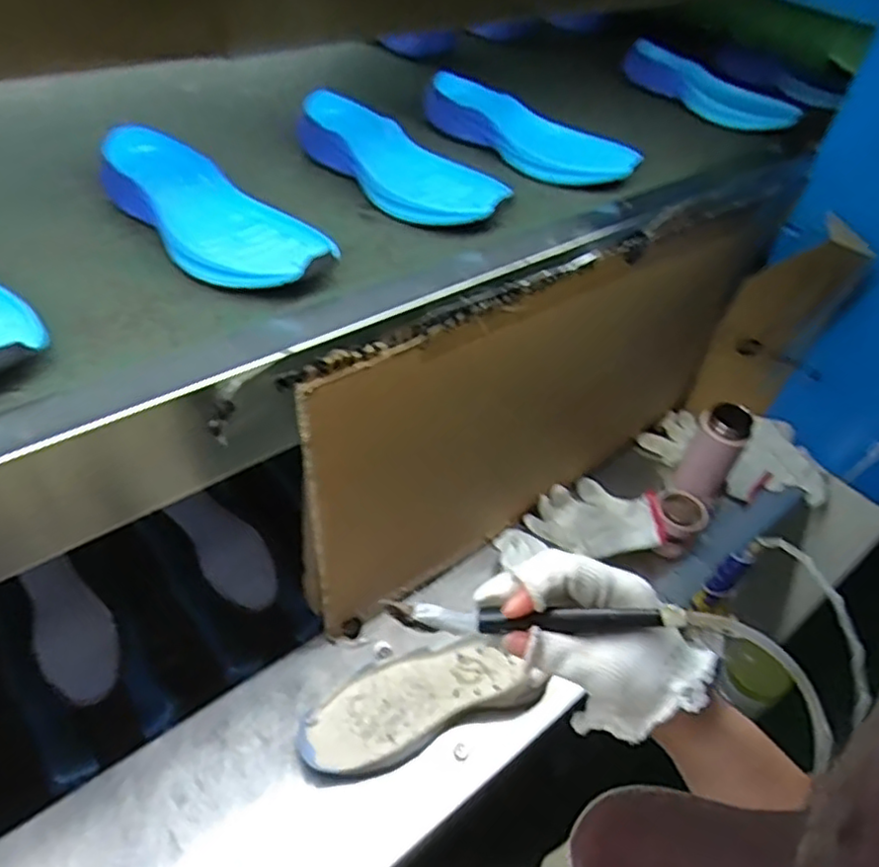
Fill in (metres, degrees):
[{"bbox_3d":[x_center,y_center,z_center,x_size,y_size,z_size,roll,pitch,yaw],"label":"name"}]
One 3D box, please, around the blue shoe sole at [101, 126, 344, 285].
[{"bbox_3d":[-0.189,-0.186,0.560,0.103,0.048,0.262,-31,55,-30],"label":"blue shoe sole"}]

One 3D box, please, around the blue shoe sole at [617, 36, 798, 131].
[{"bbox_3d":[0.357,-0.466,0.908,0.031,0.066,0.247,-31,55,-30],"label":"blue shoe sole"}]

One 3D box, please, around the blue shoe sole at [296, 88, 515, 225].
[{"bbox_3d":[-0.040,-0.266,0.659,0.254,0.049,0.102,36,53,28],"label":"blue shoe sole"}]

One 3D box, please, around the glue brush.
[{"bbox_3d":[0.051,0.100,0.375,0.162,0.023,0.012,-5,44,11],"label":"glue brush"}]

